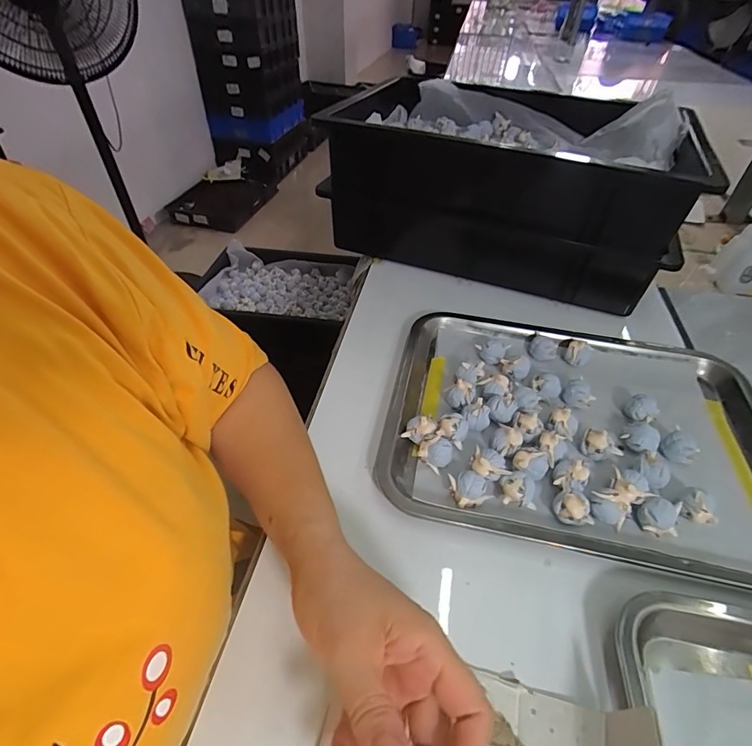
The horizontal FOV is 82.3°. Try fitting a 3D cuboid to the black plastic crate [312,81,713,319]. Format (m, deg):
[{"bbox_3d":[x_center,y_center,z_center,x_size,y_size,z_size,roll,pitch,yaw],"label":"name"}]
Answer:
[{"bbox_3d":[0.184,-0.270,0.632,0.446,0.184,0.302,17,46,15],"label":"black plastic crate"}]

